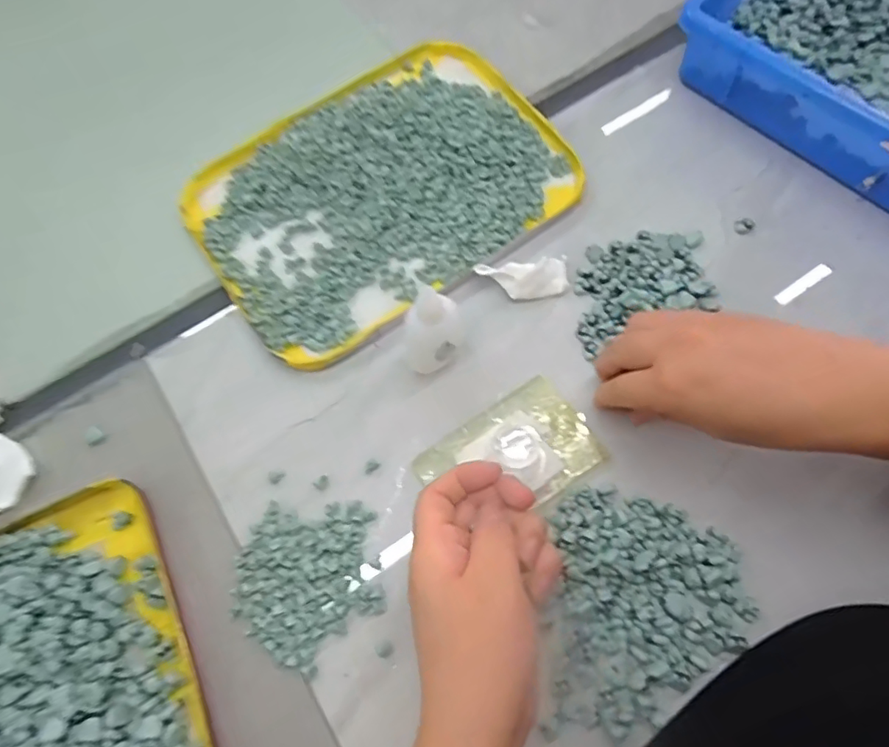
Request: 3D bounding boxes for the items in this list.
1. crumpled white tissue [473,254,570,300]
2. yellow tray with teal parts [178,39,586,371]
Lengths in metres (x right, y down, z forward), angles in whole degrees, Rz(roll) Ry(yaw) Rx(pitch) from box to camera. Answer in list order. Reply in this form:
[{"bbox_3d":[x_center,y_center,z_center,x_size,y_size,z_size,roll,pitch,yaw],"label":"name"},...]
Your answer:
[{"bbox_3d":[0.055,-0.068,0.388,0.063,0.015,0.026,-4,69,1],"label":"crumpled white tissue"},{"bbox_3d":[-0.051,-0.145,0.423,0.270,0.023,0.201,-35,71,-10],"label":"yellow tray with teal parts"}]

